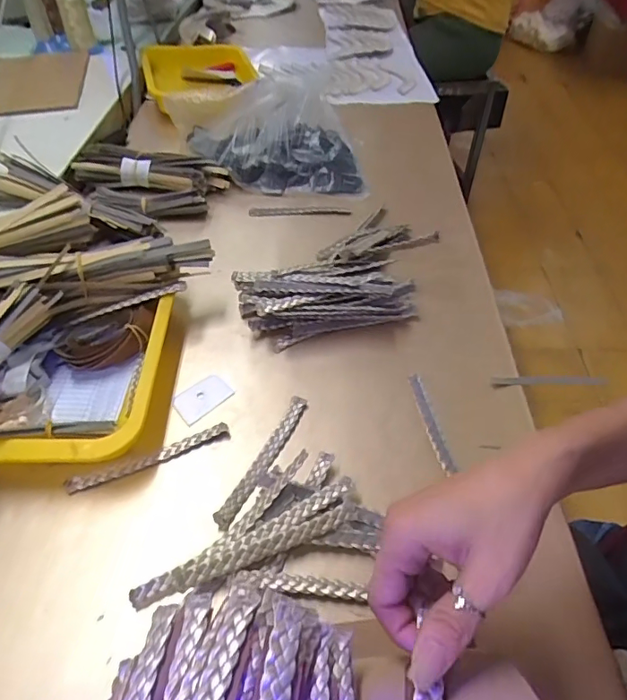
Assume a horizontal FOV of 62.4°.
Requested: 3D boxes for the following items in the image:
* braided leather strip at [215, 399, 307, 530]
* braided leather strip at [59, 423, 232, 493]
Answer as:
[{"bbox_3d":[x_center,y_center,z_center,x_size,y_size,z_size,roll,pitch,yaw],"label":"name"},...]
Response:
[{"bbox_3d":[-0.041,0.090,0.439,0.015,0.004,0.138,20,49,17],"label":"braided leather strip"},{"bbox_3d":[-0.137,0.089,0.436,0.137,0.006,0.014,-18,50,-18],"label":"braided leather strip"}]

